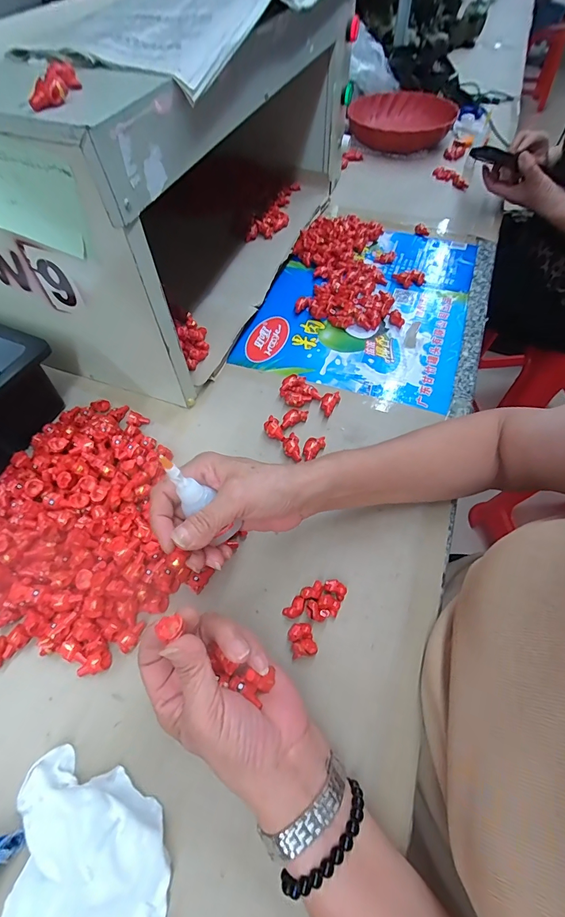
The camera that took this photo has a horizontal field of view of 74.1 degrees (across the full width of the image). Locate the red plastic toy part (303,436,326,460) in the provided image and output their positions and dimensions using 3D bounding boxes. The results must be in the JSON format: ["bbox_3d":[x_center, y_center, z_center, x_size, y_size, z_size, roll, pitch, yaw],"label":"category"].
[{"bbox_3d":[0.035,-0.013,0.422,0.018,0.013,0.034,36,65,21],"label":"red plastic toy part"}]

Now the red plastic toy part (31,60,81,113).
[{"bbox_3d":[-0.157,-0.259,0.258,0.019,0.016,0.050,0,58,1],"label":"red plastic toy part"}]

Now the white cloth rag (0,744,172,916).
[{"bbox_3d":[-0.127,0.257,0.243,0.103,0.028,0.109,-6,58,-3],"label":"white cloth rag"}]

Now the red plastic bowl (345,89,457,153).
[{"bbox_3d":[0.285,-0.819,0.907,0.251,0.048,0.258,13,59,9],"label":"red plastic bowl"}]

